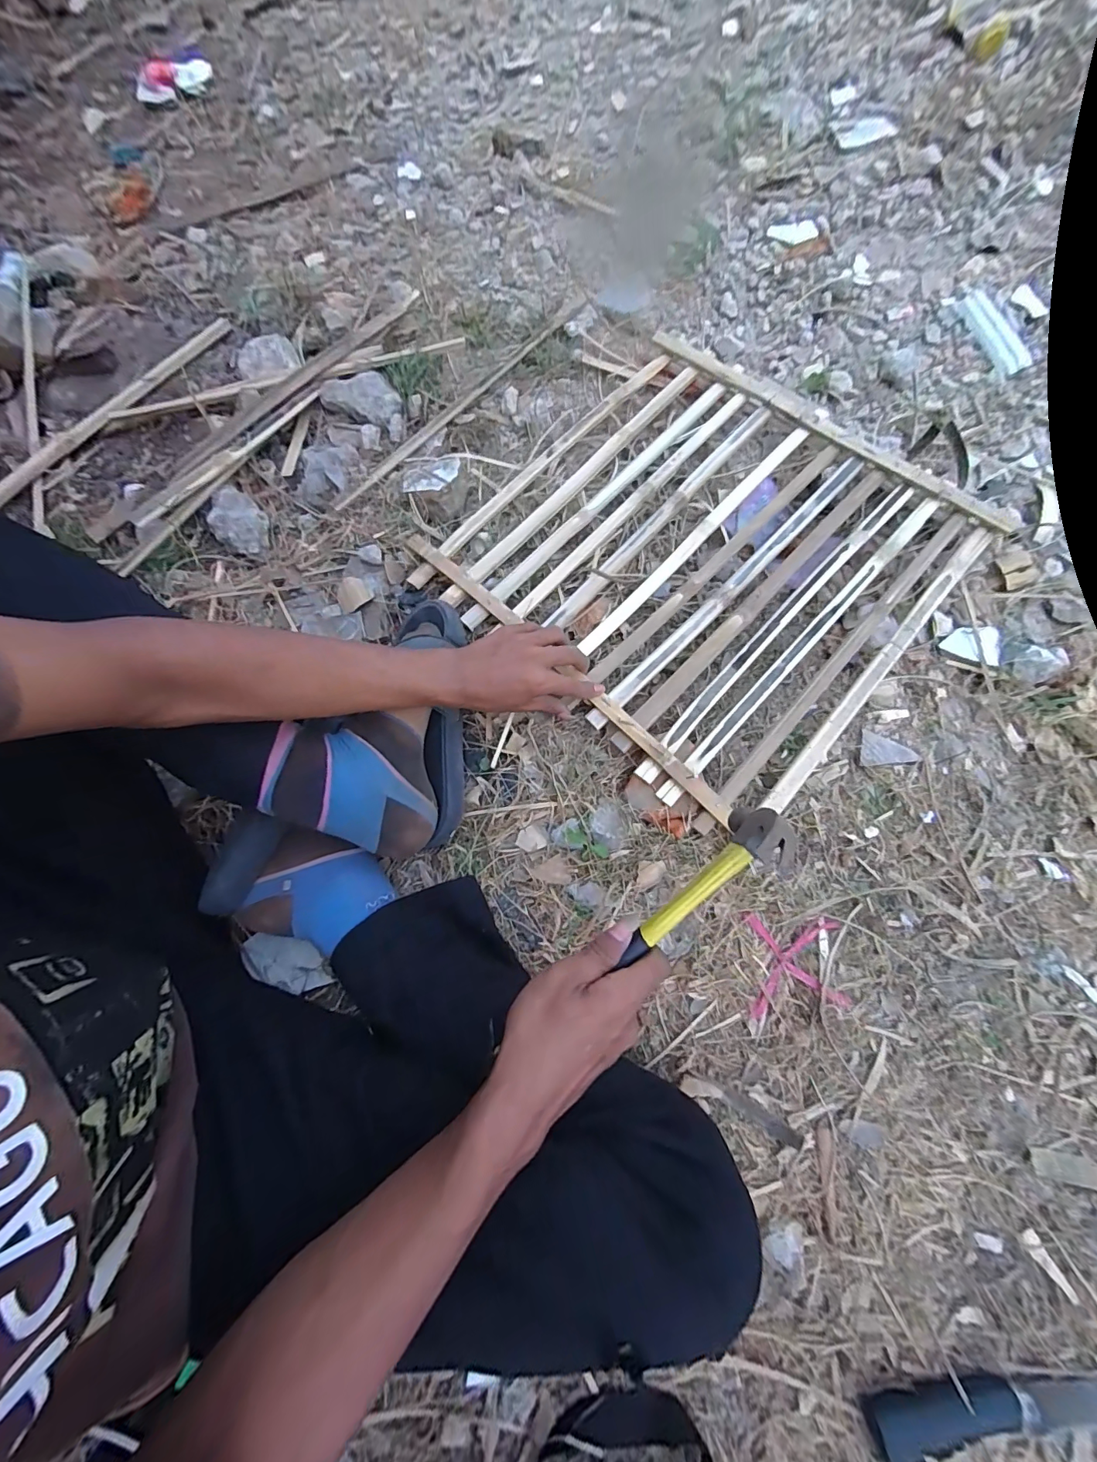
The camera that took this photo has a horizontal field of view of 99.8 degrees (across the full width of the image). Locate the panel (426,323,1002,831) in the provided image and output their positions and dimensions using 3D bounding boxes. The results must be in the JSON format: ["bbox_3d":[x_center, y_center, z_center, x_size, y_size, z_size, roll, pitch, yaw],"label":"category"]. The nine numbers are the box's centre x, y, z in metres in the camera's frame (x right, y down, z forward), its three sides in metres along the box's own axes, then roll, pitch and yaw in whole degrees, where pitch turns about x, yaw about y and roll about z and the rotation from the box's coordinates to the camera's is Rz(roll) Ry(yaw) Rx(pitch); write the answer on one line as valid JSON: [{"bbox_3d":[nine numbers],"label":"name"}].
[{"bbox_3d":[0.166,-0.194,0.551,0.492,0.049,0.521,43,78,13],"label":"panel"}]

